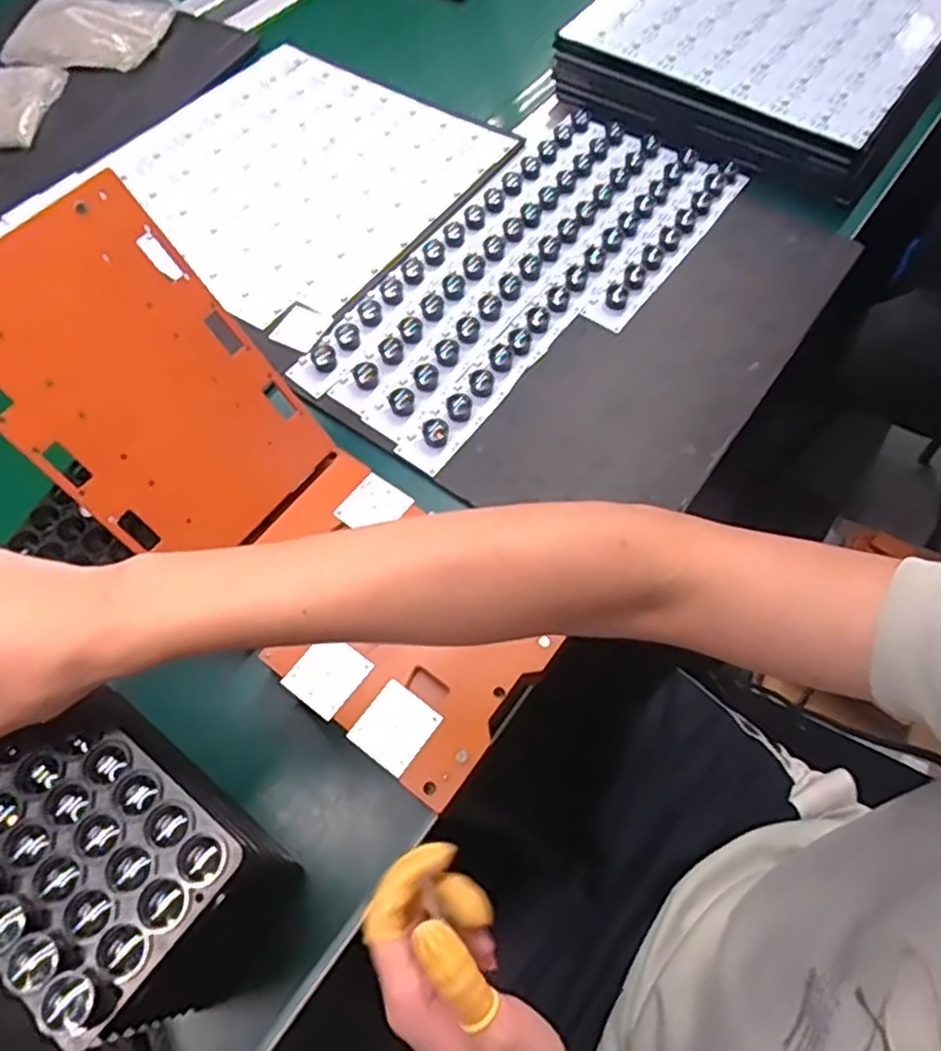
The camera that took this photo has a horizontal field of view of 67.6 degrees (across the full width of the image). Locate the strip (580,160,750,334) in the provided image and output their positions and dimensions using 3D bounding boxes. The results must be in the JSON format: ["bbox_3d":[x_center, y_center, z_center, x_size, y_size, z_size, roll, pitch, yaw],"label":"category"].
[{"bbox_3d":[0.208,-0.296,0.717,0.045,0.017,0.274,34,67,17],"label":"strip"}]

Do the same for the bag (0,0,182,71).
[{"bbox_3d":[-0.479,-0.632,0.887,0.180,0.035,0.164,7,62,4],"label":"bag"}]

